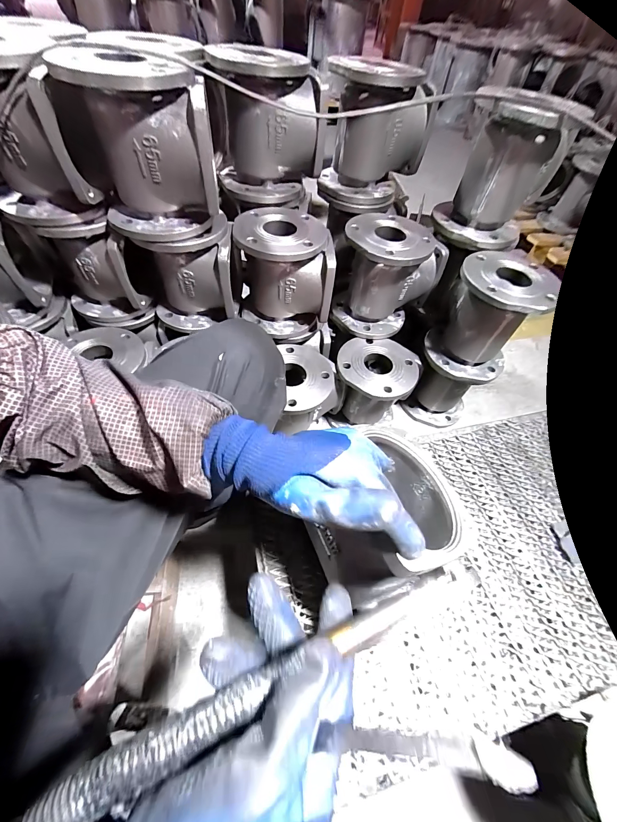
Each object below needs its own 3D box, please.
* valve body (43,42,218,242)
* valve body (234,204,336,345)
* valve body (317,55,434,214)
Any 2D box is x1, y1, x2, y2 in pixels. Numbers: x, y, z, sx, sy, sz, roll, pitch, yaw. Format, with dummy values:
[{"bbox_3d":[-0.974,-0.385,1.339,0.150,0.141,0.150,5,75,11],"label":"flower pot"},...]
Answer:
[{"bbox_3d":[-0.255,-0.393,0.474,0.159,0.190,0.188,-26,61,-21],"label":"valve body"},{"bbox_3d":[-0.057,-0.282,0.663,0.177,0.204,0.174,-12,57,-14],"label":"valve body"},{"bbox_3d":[0.131,-0.535,0.621,0.195,0.211,0.226,17,55,6],"label":"valve body"}]

